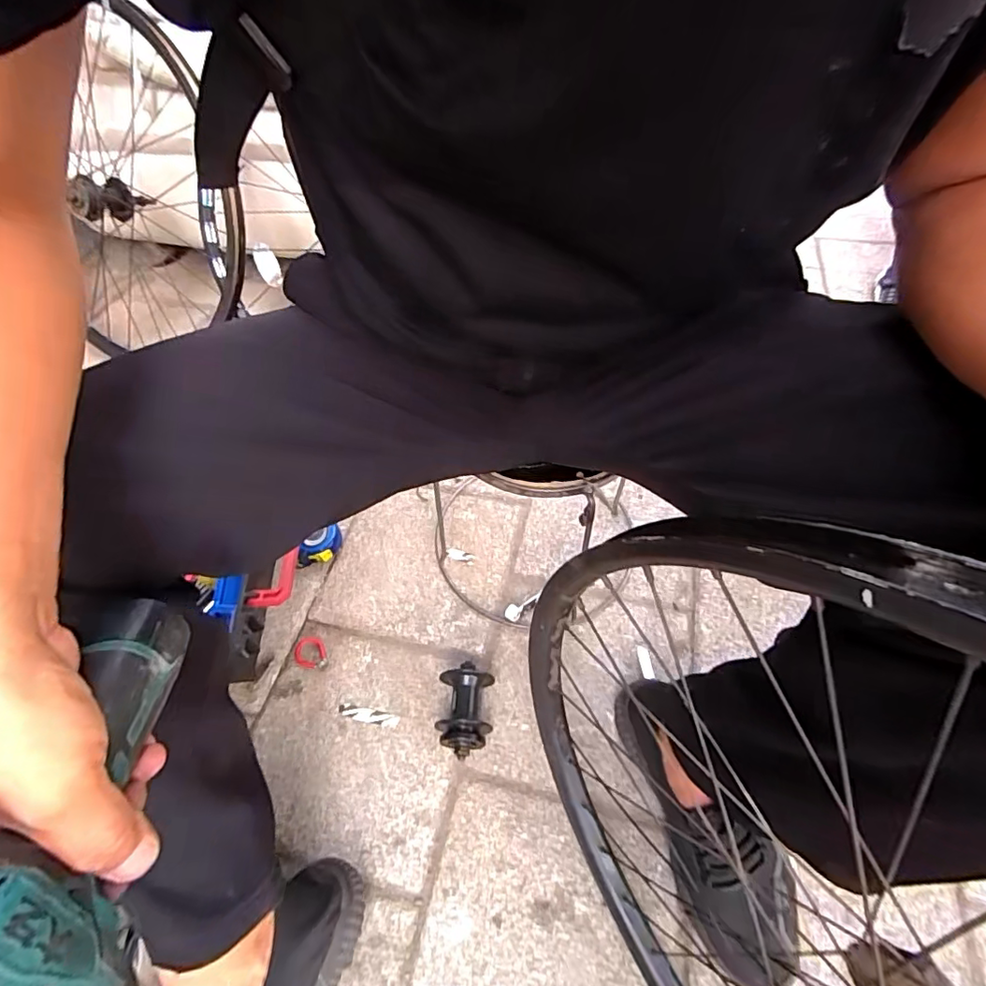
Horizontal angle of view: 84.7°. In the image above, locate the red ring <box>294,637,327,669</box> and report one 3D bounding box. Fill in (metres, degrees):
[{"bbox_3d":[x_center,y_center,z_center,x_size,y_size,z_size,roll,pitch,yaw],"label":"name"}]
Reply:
[{"bbox_3d":[-0.236,0.207,0.695,0.037,0.004,0.049,-23,54,-15],"label":"red ring"}]

